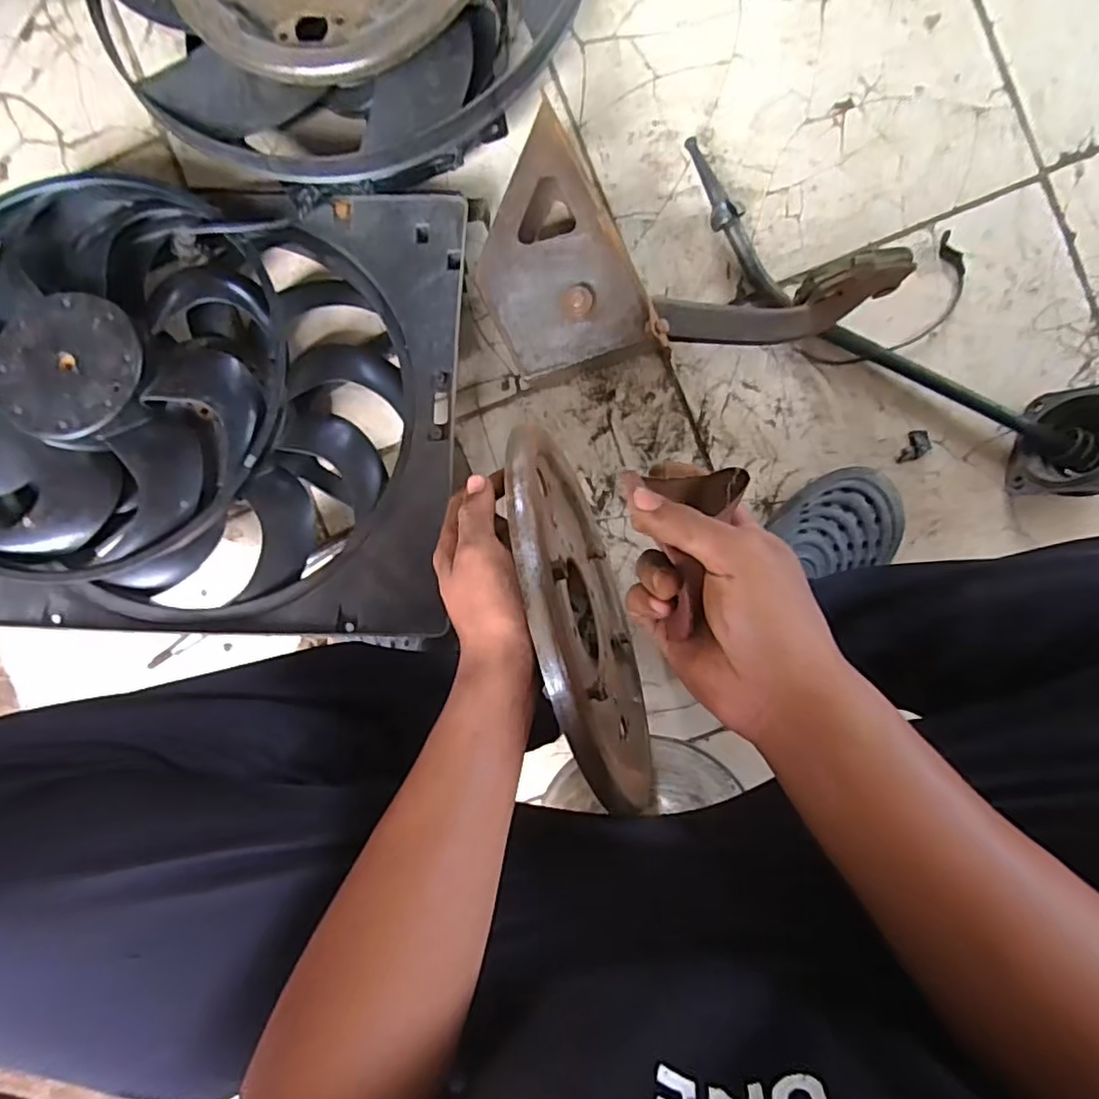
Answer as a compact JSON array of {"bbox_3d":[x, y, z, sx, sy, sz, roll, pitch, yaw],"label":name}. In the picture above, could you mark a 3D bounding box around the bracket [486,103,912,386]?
[{"bbox_3d":[0.113,-0.239,0.568,0.363,0.082,0.219,18,93,3],"label":"bracket"}]

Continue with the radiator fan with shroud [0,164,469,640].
[{"bbox_3d":[-0.345,-0.136,0.615,0.514,0.138,0.422,1,92,4],"label":"radiator fan with shroud"}]

